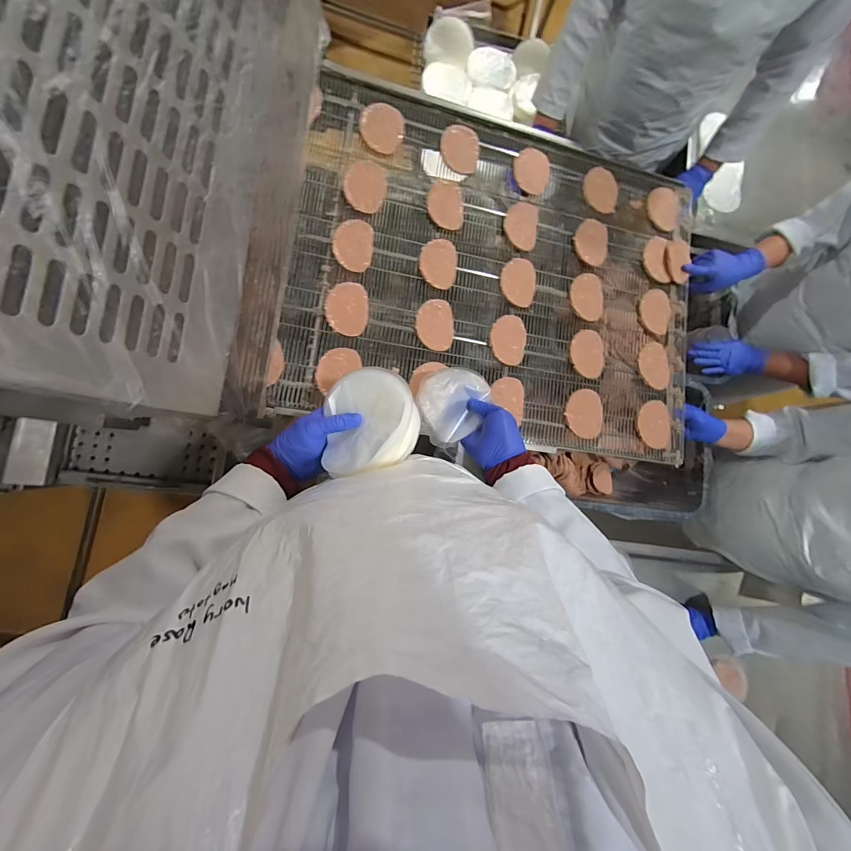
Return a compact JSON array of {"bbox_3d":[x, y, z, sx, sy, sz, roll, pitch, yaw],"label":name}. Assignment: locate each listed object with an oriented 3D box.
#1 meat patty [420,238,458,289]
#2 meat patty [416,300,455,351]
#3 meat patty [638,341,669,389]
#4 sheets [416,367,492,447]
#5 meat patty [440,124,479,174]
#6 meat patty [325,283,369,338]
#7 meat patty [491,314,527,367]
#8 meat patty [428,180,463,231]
[{"bbox_3d":[0.024,-0.293,0.649,0.065,0.012,0.091,5,85,-7],"label":"meat patty"},{"bbox_3d":[0.018,-0.179,0.635,0.066,0.008,0.088,7,84,-7],"label":"meat patty"},{"bbox_3d":[0.454,-0.119,0.713,0.074,0.022,0.092,-6,86,-8],"label":"meat patty"},{"bbox_3d":[0.047,-0.036,0.544,0.120,0.035,0.109,-18,88,-9],"label":"sheets"},{"bbox_3d":[0.067,-0.529,0.681,0.075,0.012,0.085,17,83,-6],"label":"meat patty"},{"bbox_3d":[-0.133,-0.200,0.611,0.068,0.014,0.091,0,85,-8],"label":"meat patty"},{"bbox_3d":[0.152,-0.156,0.656,0.065,0.018,0.089,2,85,-7],"label":"meat patty"},{"bbox_3d":[0.038,-0.416,0.670,0.065,0.015,0.087,2,85,-7],"label":"meat patty"}]

